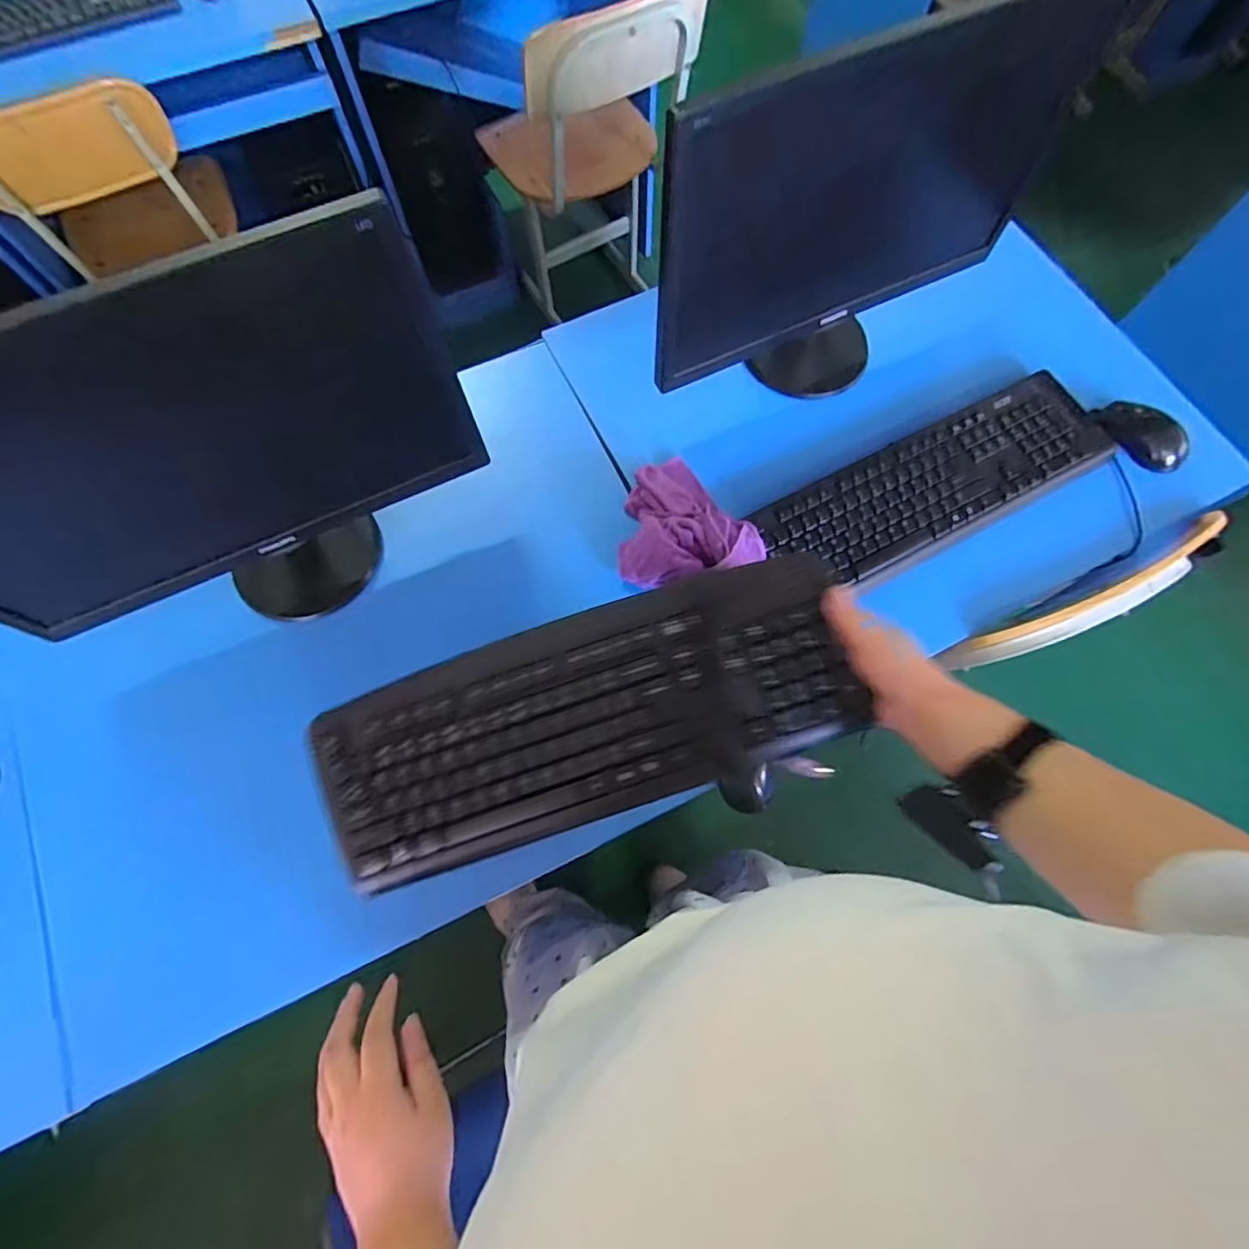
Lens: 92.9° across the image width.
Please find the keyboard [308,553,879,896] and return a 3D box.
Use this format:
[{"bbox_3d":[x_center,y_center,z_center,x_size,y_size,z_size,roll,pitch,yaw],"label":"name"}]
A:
[{"bbox_3d":[-0.030,0.073,0.484,0.422,0.045,0.159,-19,72,0],"label":"keyboard"}]

